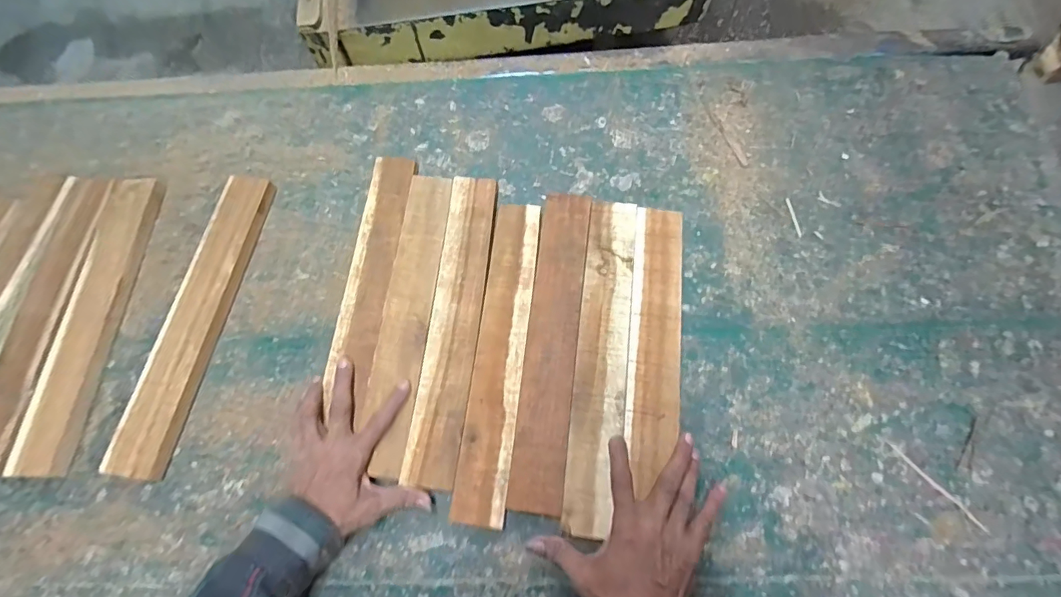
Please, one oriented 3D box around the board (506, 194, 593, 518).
[{"bbox_3d":[0.025,0.045,0.523,0.057,0.025,0.356,6,71,5],"label":"board"}]

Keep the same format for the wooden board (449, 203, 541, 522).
[{"bbox_3d":[-0.032,0.057,0.524,0.052,0.016,0.357,6,71,5],"label":"wooden board"}]

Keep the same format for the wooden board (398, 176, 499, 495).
[{"bbox_3d":[-0.085,0.024,0.538,0.056,0.019,0.362,5,71,4],"label":"wooden board"}]

